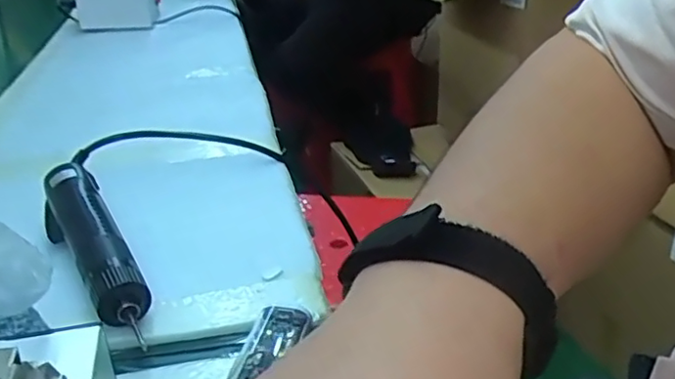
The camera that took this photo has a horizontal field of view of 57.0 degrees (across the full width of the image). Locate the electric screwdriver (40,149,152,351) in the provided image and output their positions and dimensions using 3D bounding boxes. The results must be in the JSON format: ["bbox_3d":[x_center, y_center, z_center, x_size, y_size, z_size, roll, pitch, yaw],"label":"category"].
[{"bbox_3d":[-0.182,0.036,0.454,0.044,0.042,0.211,-15,31,-26],"label":"electric screwdriver"}]

